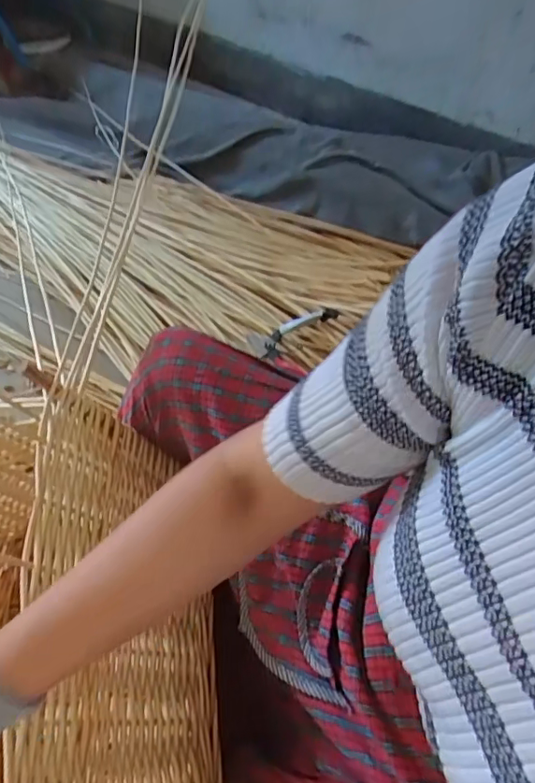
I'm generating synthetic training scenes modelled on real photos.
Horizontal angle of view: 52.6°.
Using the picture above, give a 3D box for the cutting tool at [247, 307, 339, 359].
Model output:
[{"bbox_3d":[0.049,-0.113,1.039,0.180,0.030,0.081,-23,53,13],"label":"cutting tool"}]

